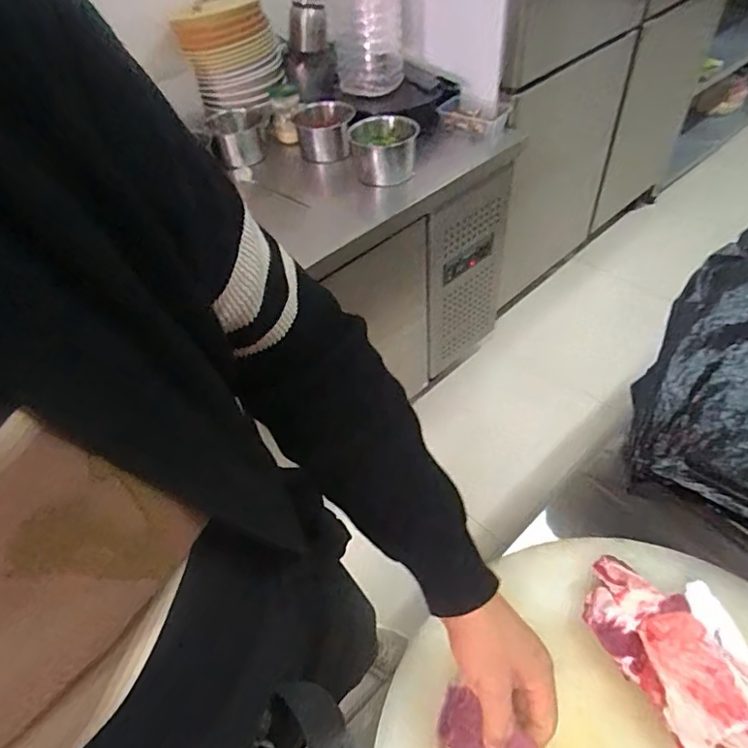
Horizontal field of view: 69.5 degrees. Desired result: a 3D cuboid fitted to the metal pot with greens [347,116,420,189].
[{"bbox_3d":[0.024,-0.509,1.232,0.153,0.098,0.143,-3,48,3],"label":"metal pot with greens"}]

